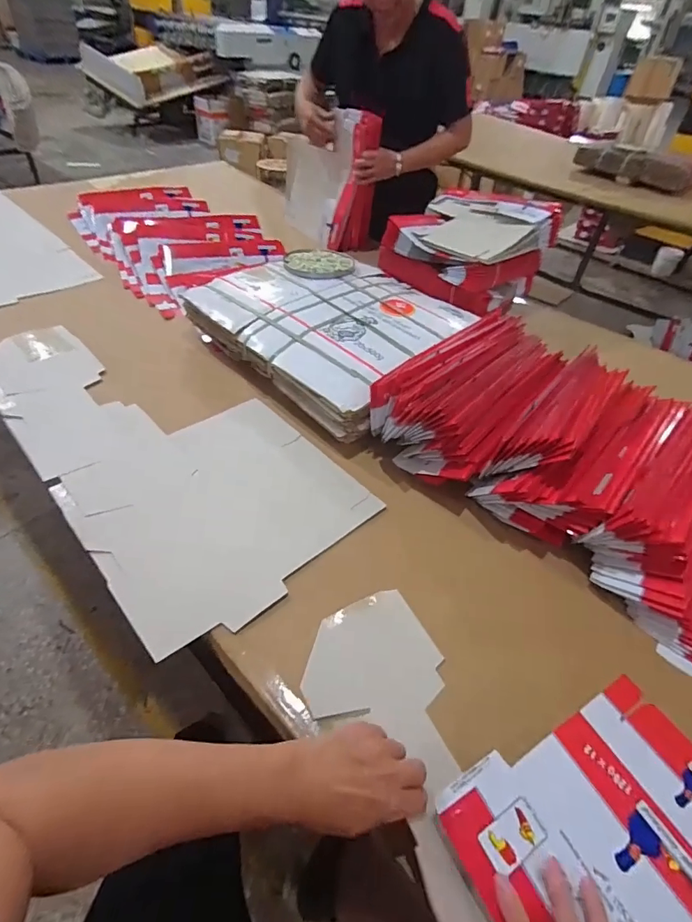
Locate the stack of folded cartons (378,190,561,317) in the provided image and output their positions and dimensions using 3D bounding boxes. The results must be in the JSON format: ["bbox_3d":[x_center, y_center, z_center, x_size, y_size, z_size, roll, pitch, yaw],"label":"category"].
[{"bbox_3d":[0.303,-0.574,1.174,0.332,0.180,0.368,-33,57,-32],"label":"stack of folded cartons"}]

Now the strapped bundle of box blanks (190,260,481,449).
[{"bbox_3d":[-0.025,-0.289,0.963,0.425,0.104,0.507,-33,57,-32],"label":"strapped bundle of box blanks"}]

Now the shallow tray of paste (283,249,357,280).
[{"bbox_3d":[-0.063,-0.473,1.061,0.166,0.012,0.149,-8,47,-14],"label":"shallow tray of paste"}]

